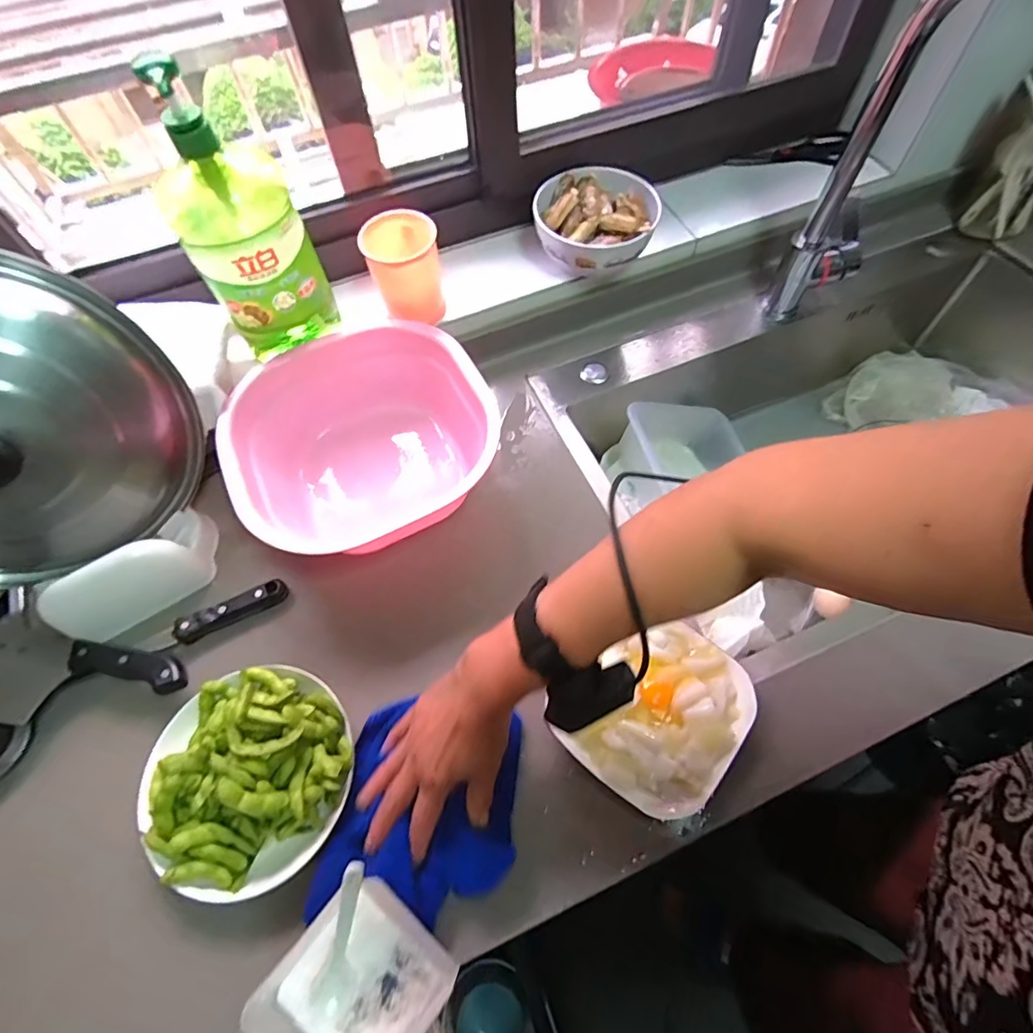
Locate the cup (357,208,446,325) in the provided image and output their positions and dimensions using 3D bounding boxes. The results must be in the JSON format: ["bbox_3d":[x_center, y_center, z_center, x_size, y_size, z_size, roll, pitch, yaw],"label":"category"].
[{"bbox_3d":[-0.129,-0.287,0.608,0.081,0.099,0.078,-1,61,2],"label":"cup"}]

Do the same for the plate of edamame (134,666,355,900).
[{"bbox_3d":[-0.229,0.207,0.428,0.166,0.055,0.168,-1,61,2],"label":"plate of edamame"}]

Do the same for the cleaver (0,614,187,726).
[{"bbox_3d":[-0.450,0.148,0.491,0.278,0.019,0.088,8,62,7],"label":"cleaver"}]

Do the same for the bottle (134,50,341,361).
[{"bbox_3d":[-0.265,-0.277,0.501,0.113,0.255,0.070,-25,63,-10],"label":"bottle"}]

